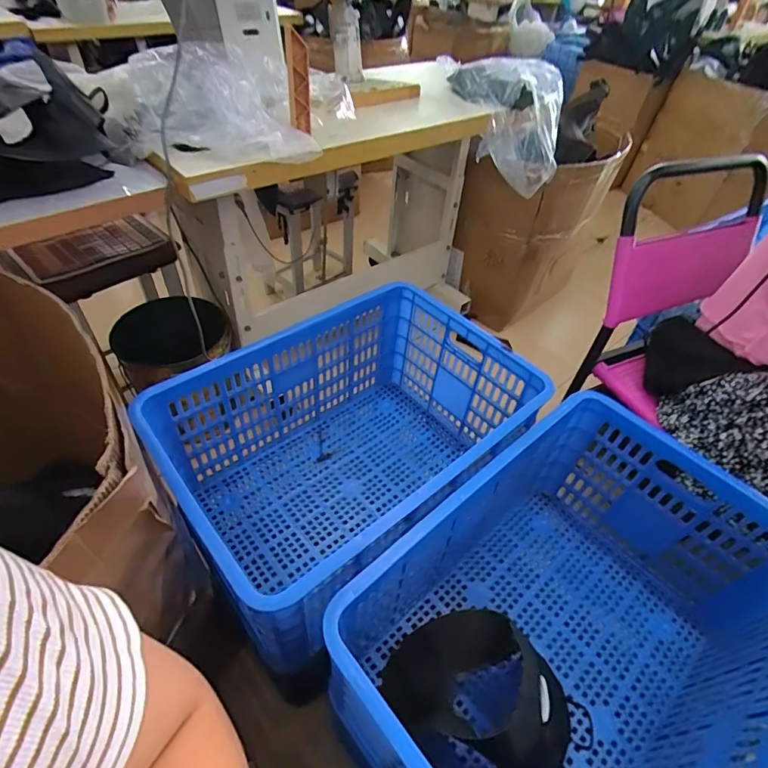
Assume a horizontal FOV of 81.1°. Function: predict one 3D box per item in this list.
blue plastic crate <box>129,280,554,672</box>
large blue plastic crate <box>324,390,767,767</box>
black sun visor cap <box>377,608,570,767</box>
[{"bbox_3d":[-0.047,0.122,0.823,0.581,0.299,0.419,-30,57,-29],"label":"blue plastic crate"},{"bbox_3d":[0.266,0.339,0.647,0.599,0.302,0.406,-31,57,-29],"label":"large blue plastic crate"},{"bbox_3d":[0.143,0.433,0.619,0.255,0.186,0.170,37,54,26],"label":"black sun visor cap"}]

